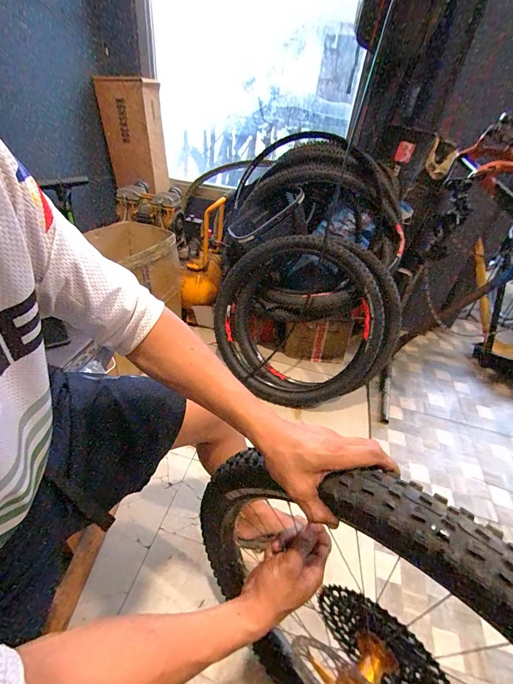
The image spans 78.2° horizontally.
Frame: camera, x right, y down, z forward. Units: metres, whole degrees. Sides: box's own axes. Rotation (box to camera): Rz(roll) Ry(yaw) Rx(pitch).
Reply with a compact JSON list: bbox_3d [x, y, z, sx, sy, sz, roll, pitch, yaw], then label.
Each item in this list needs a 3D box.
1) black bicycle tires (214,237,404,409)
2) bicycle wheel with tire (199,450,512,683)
[{"bbox_3d":[0.176,-0.081,1.357,0.776,0.682,0.104,16,6,24],"label":"black bicycle tires"},{"bbox_3d":[0.152,0.449,0.459,0.684,0.675,0.113,33,46,28],"label":"bicycle wheel with tire"}]

